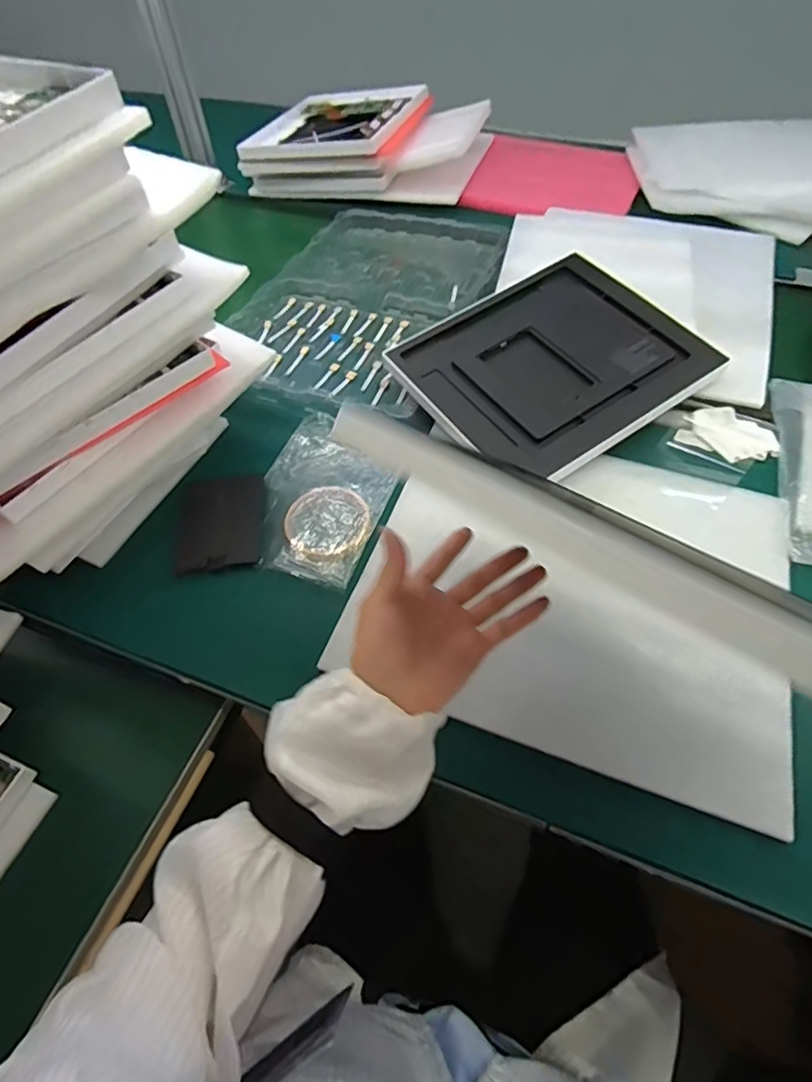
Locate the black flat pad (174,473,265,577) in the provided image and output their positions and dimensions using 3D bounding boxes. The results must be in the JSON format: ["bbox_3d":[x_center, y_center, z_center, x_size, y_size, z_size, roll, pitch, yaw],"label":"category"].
[{"bbox_3d":[-0.190,-0.022,0.580,0.085,0.009,0.115,-5,54,-2],"label":"black flat pad"}]

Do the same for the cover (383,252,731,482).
[{"bbox_3d":[0.170,-0.209,0.643,0.299,0.016,0.254,-34,64,-12],"label":"cover"}]

